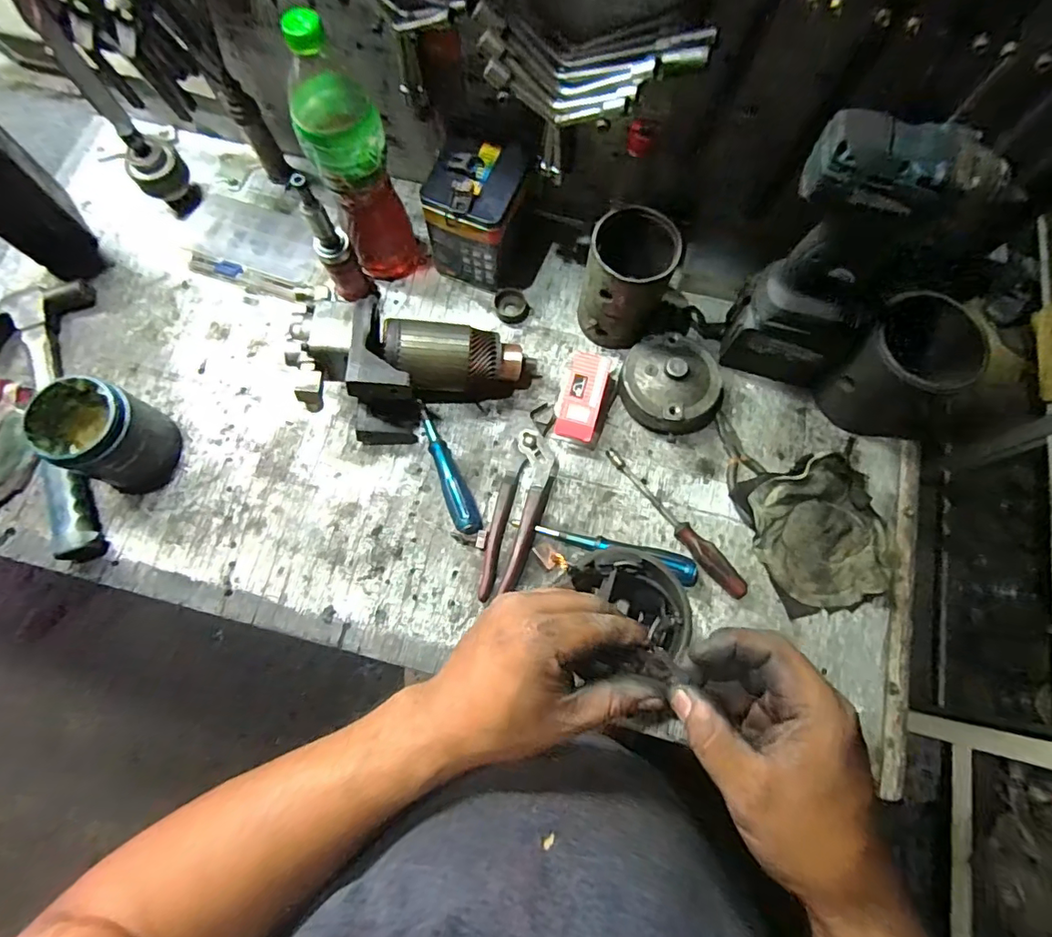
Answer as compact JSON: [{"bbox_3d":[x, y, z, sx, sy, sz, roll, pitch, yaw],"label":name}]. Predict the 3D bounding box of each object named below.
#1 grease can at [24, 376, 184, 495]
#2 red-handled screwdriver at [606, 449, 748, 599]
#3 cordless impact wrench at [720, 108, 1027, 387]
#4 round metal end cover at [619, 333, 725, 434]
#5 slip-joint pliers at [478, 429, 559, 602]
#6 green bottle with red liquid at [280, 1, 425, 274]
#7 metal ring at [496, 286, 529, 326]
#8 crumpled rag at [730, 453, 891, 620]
[{"bbox_3d":[-0.430,-0.033,0.553,0.090,0.100,0.088,1,73,-2],"label":"grease can"},{"bbox_3d":[0.161,0.056,0.577,0.024,0.023,0.205,-37,78,-12],"label":"red-handled screwdriver"},{"bbox_3d":[0.278,-0.180,0.501,0.141,0.284,0.078,16,73,3],"label":"cordless impact wrench"},{"bbox_3d":[0.167,-0.098,0.604,0.107,0.057,0.110,1,73,-2],"label":"round metal end cover"},{"bbox_3d":[-0.008,0.050,0.576,0.052,0.020,0.185,16,73,3],"label":"slip-joint pliers"},{"bbox_3d":[-0.174,-0.313,0.550,0.084,0.267,0.081,-25,76,-9],"label":"green bottle with red liquid"},{"bbox_3d":[-0.017,-0.199,0.653,0.041,0.017,0.039,1,73,-2],"label":"metal ring"},{"bbox_3d":[0.321,0.067,0.570,0.142,0.049,0.161,-22,75,-8],"label":"crumpled rag"}]

